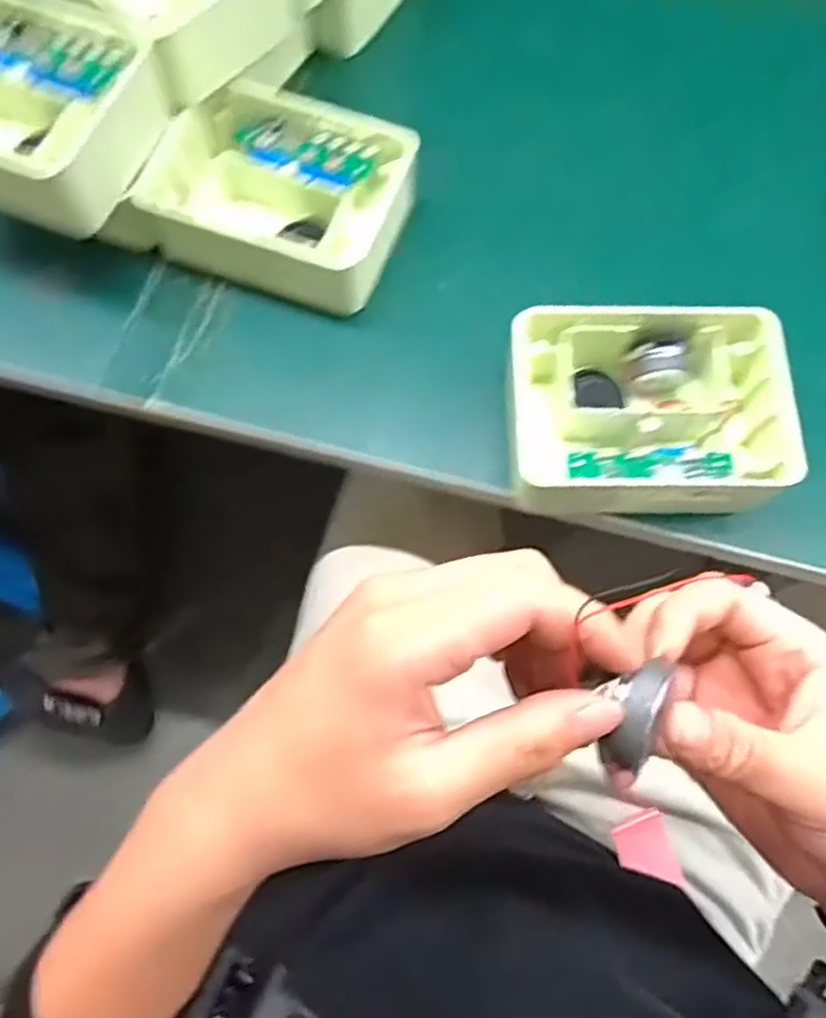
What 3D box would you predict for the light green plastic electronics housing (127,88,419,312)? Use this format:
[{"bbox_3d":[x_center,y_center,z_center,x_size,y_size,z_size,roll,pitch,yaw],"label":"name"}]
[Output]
[{"bbox_3d":[-0.083,-0.191,0.441,0.153,0.051,0.117,23,71,6],"label":"light green plastic electronics housing"}]

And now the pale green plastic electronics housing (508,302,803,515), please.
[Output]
[{"bbox_3d":[0.127,-0.053,0.396,0.147,0.050,0.109,0,71,-3],"label":"pale green plastic electronics housing"}]

